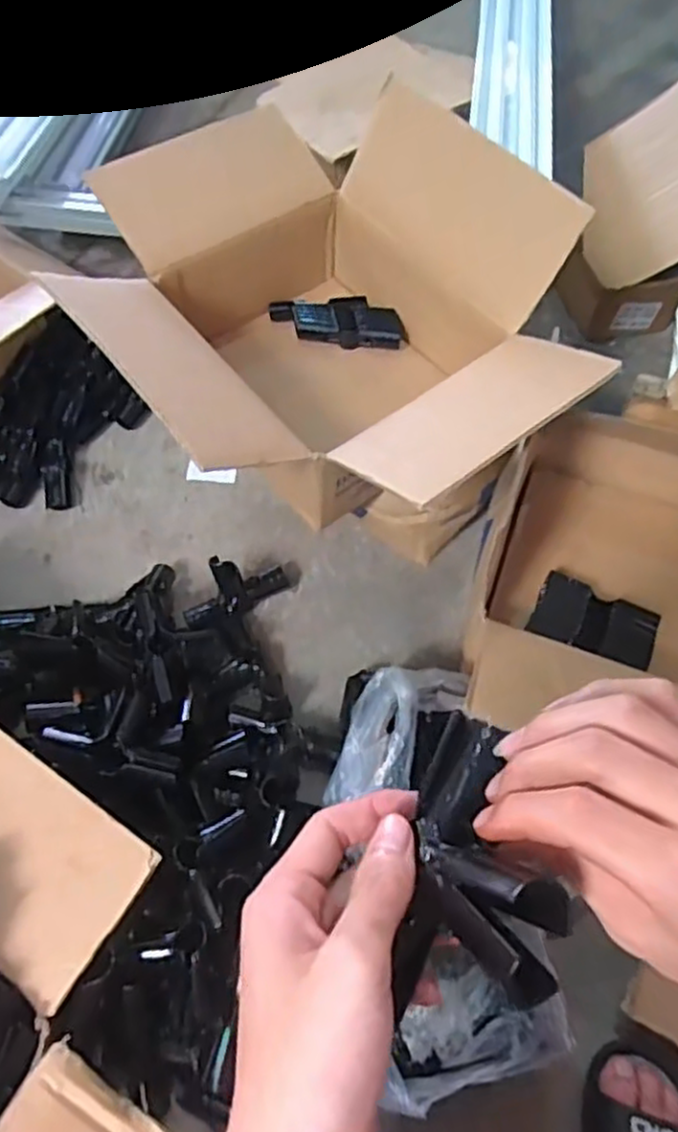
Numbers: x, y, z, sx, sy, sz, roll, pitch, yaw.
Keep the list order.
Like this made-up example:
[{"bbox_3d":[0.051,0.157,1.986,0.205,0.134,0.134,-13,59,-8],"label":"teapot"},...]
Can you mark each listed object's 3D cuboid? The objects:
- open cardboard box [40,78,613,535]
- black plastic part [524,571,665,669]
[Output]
[{"bbox_3d":[-0.024,-0.240,0.801,0.439,0.274,0.511,-33,64,-20],"label":"open cardboard box"},{"bbox_3d":[0.281,0.062,0.808,0.131,0.030,0.081,16,58,9],"label":"black plastic part"}]

